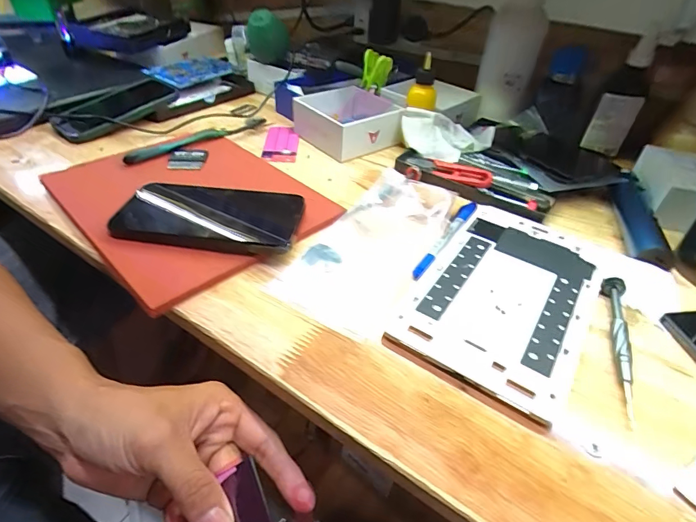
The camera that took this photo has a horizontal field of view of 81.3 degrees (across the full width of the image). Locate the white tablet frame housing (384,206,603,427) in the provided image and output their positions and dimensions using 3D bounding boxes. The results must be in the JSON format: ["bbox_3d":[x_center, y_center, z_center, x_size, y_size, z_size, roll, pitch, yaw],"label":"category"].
[{"bbox_3d":[0.127,0.022,0.323,0.118,0.004,0.193,26,48,23],"label":"white tablet frame housing"}]

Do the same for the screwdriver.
[{"bbox_3d":[0.192,0.056,0.285,0.013,0.010,0.123,15,45,14],"label":"screwdriver"}]

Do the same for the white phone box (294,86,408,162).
[{"bbox_3d":[0.004,-0.183,0.526,0.113,0.042,0.111,-23,49,-24],"label":"white phone box"}]

